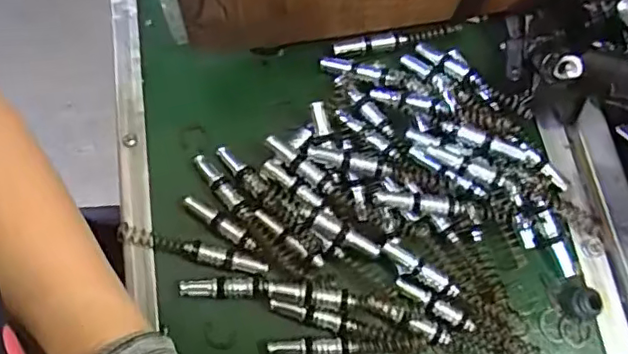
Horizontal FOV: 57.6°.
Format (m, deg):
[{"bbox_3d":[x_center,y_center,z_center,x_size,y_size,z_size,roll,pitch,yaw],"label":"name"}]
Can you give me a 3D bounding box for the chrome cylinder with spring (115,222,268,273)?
[{"bbox_3d":[-0.070,0.041,0.323,0.088,0.007,0.010,13,70,4],"label":"chrome cylinder with spring"}]

